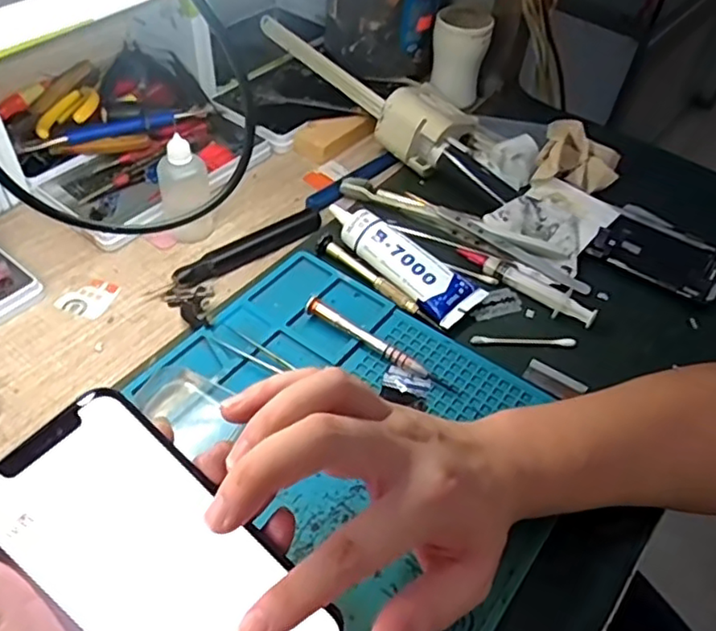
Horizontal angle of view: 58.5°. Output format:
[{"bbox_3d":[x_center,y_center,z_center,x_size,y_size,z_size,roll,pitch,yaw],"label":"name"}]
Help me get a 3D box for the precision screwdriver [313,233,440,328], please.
[{"bbox_3d":[0.013,-0.025,0.461,0.112,0.013,0.011,36,55,26],"label":"precision screwdriver"}]

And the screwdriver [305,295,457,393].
[{"bbox_3d":[0.014,0.018,0.423,0.112,0.014,0.012,28,52,20],"label":"screwdriver"}]

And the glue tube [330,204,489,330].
[{"bbox_3d":[0.032,-0.046,0.471,0.042,0.028,0.129,-34,58,-30],"label":"glue tube"}]

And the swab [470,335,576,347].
[{"bbox_3d":[0.114,0.017,0.438,0.071,0.004,0.006,2,47,-3],"label":"swab"}]

